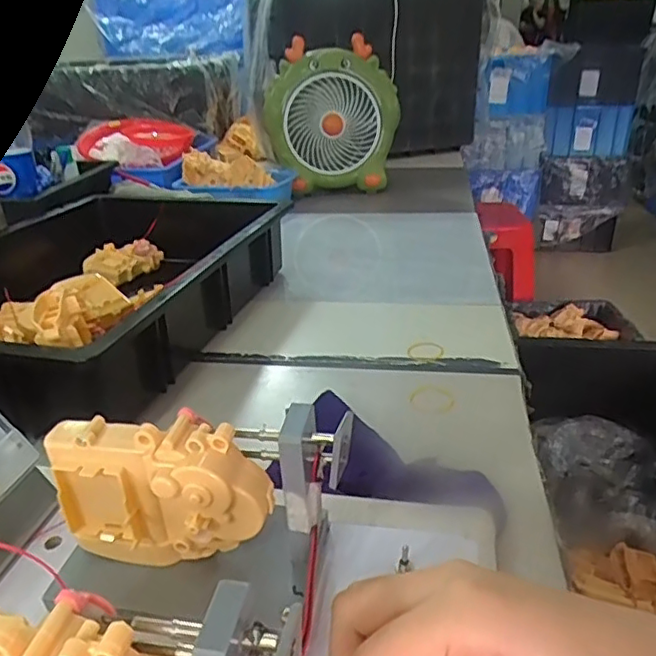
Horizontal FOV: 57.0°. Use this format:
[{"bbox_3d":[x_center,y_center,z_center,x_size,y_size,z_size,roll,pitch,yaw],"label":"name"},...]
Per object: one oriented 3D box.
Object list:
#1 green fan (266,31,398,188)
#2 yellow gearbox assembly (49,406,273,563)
[{"bbox_3d":[0.011,-0.426,1.230,0.266,0.275,0.134,-6,27,-6],"label":"green fan"},{"bbox_3d":[-0.072,0.075,0.270,0.094,0.070,0.029,6,28,17],"label":"yellow gearbox assembly"}]

